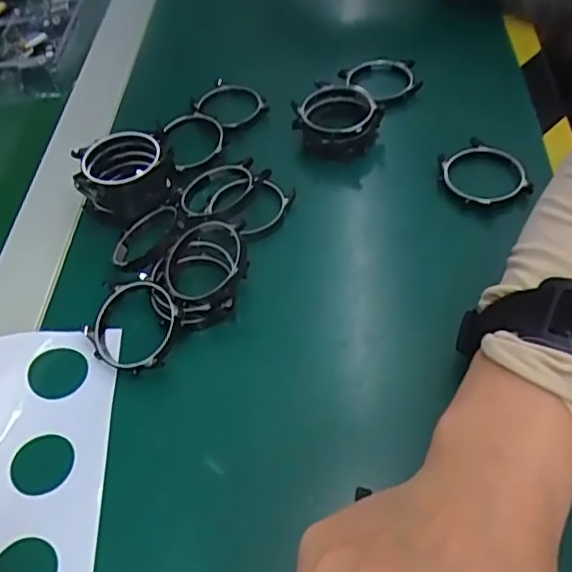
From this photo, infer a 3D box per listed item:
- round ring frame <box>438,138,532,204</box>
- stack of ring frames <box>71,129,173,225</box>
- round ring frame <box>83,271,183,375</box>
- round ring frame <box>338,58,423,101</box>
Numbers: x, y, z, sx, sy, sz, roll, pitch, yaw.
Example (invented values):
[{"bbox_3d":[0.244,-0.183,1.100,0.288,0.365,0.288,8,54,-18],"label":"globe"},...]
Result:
[{"bbox_3d":[0.115,-0.067,0.350,0.046,0.008,0.048,-4,52,5],"label":"round ring frame"},{"bbox_3d":[-0.092,-0.063,0.358,0.052,0.037,0.044,-7,52,0],"label":"stack of ring frames"},{"bbox_3d":[-0.075,0.020,0.303,0.048,0.009,0.046,-7,68,17],"label":"round ring frame"},{"bbox_3d":[0.064,-0.141,0.413,0.056,0.013,0.049,8,54,14],"label":"round ring frame"}]

